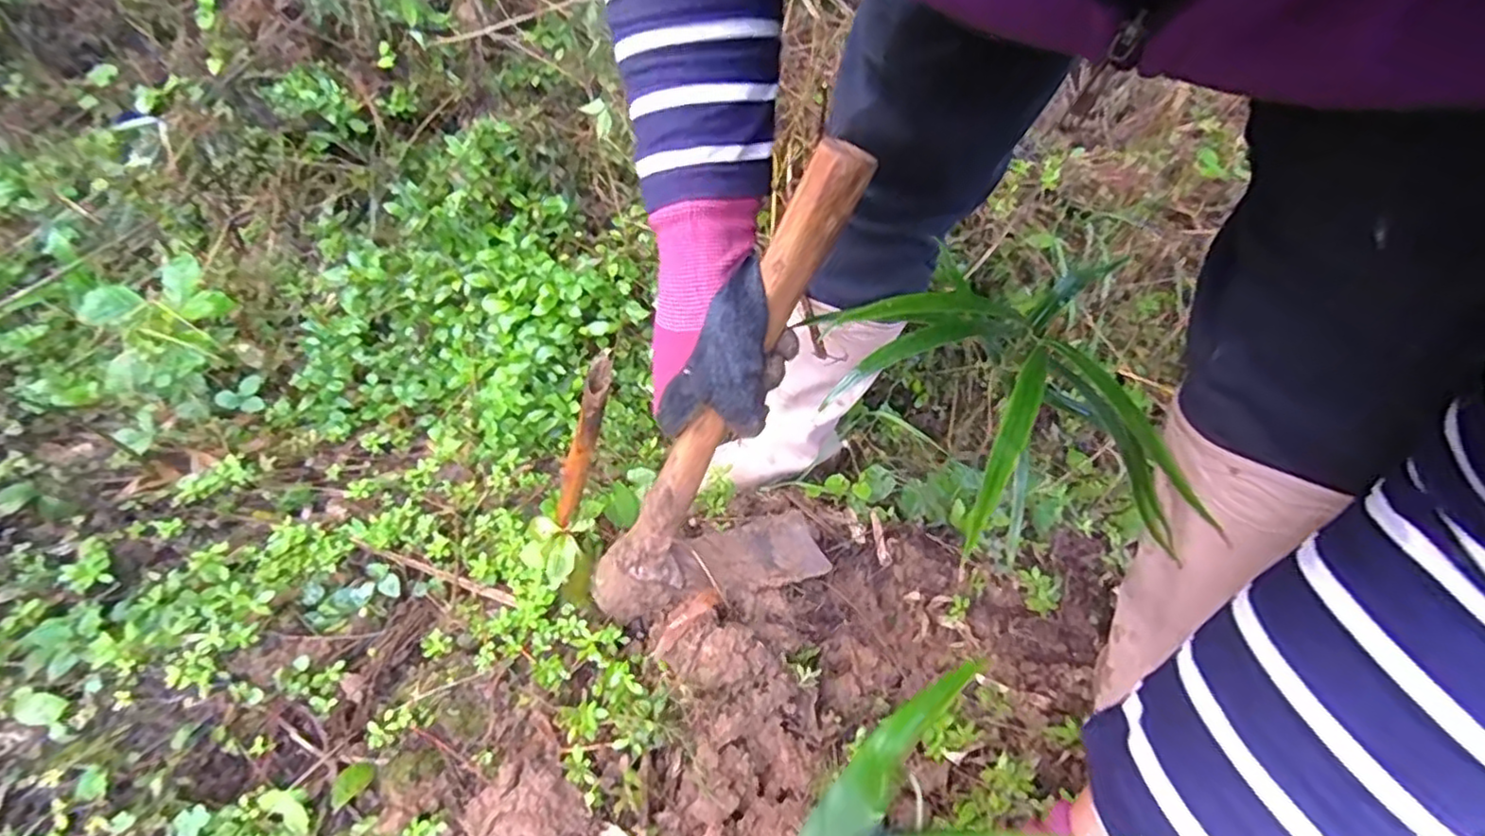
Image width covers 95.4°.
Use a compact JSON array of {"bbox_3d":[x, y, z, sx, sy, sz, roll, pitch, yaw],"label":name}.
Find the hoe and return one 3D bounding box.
[{"bbox_3d":[0.022,0.005,0.449,0.190,0.361,0.081,-19,52,-36],"label":"hoe"}]

